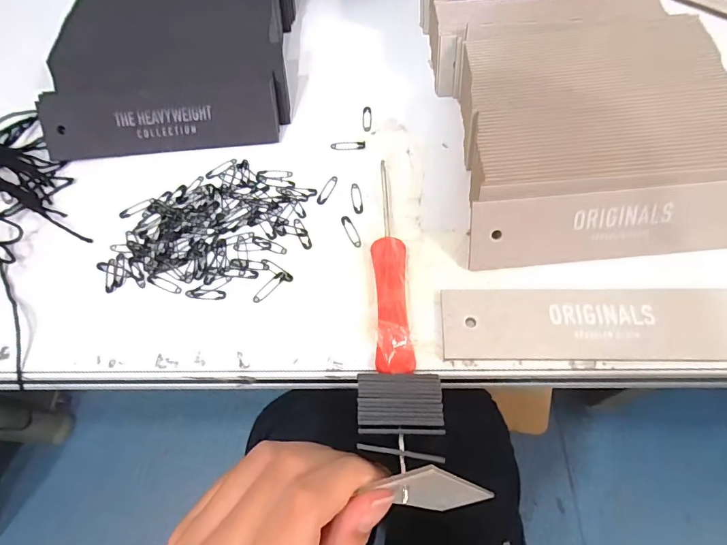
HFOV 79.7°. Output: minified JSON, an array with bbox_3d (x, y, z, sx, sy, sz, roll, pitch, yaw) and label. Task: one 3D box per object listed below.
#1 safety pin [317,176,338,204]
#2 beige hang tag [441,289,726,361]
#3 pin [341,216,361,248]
[{"bbox_3d":[-0.019,-0.043,0.226,0.005,0.004,0.018,21,64,14],"label":"safety pin"},{"bbox_3d":[0.097,0.021,0.184,0.124,0.004,0.031,-1,61,3],"label":"beige hang tag"},{"bbox_3d":[-0.006,-0.021,0.213,0.005,0.004,0.019,-21,62,-8],"label":"pin"}]

